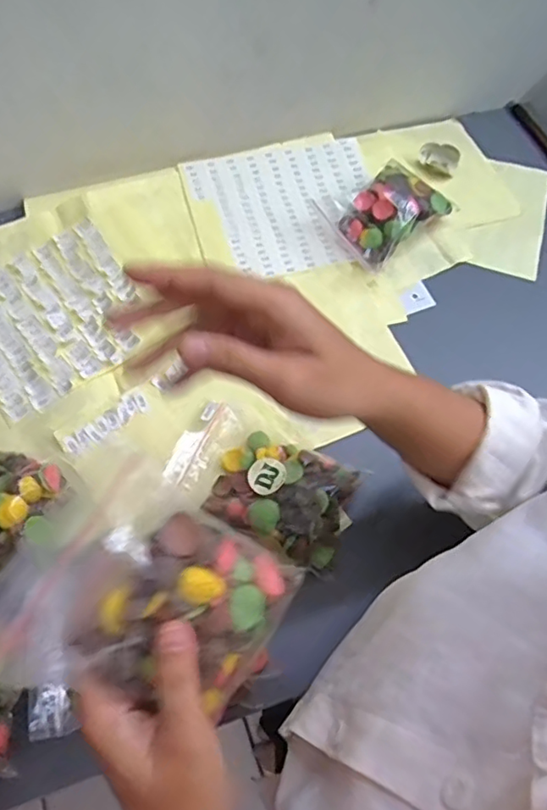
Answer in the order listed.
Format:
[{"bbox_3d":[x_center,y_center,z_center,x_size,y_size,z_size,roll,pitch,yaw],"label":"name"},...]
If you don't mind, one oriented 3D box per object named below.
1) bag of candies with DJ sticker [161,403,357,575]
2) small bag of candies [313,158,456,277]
[{"bbox_3d":[-0.010,0.057,0.431,0.140,0.027,0.081,26,66,10],"label":"bag of candies with DJ sticker"},{"bbox_3d":[0.106,-0.188,0.550,0.113,0.042,0.082,-38,71,-18],"label":"small bag of candies"}]

